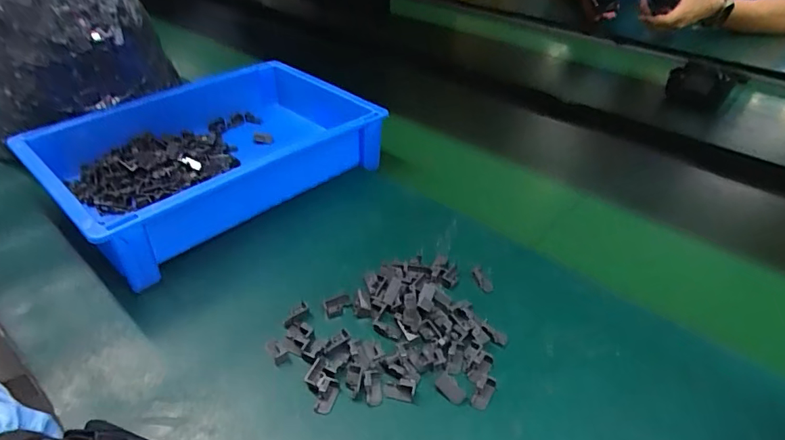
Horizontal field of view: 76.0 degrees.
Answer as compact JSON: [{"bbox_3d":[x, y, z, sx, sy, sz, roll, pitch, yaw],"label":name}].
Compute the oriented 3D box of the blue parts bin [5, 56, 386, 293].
[{"bbox_3d":[-0.180,-0.070,0.526,0.308,0.073,0.214,-29,47,-33],"label":"blue parts bin"}]

